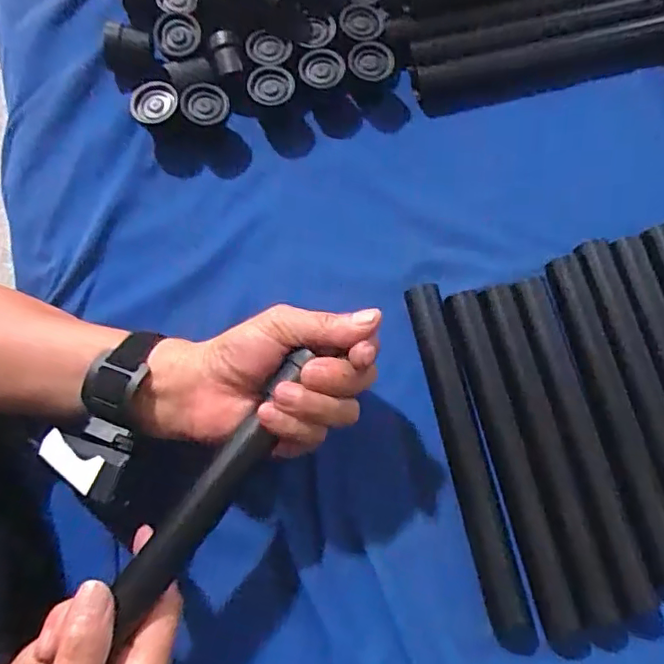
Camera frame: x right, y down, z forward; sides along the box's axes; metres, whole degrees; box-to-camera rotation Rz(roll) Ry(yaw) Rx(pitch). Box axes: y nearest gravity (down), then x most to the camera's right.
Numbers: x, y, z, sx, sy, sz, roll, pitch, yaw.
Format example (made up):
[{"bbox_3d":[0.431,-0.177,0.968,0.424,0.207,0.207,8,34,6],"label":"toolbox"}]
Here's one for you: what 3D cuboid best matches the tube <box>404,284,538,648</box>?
[{"bbox_3d":[0.090,0.080,0.374,0.026,0.020,0.231,-12,74,-4],"label":"tube"}]

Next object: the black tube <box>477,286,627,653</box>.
[{"bbox_3d":[0.141,0.083,0.372,0.025,0.021,0.234,-15,74,-5],"label":"black tube"}]

